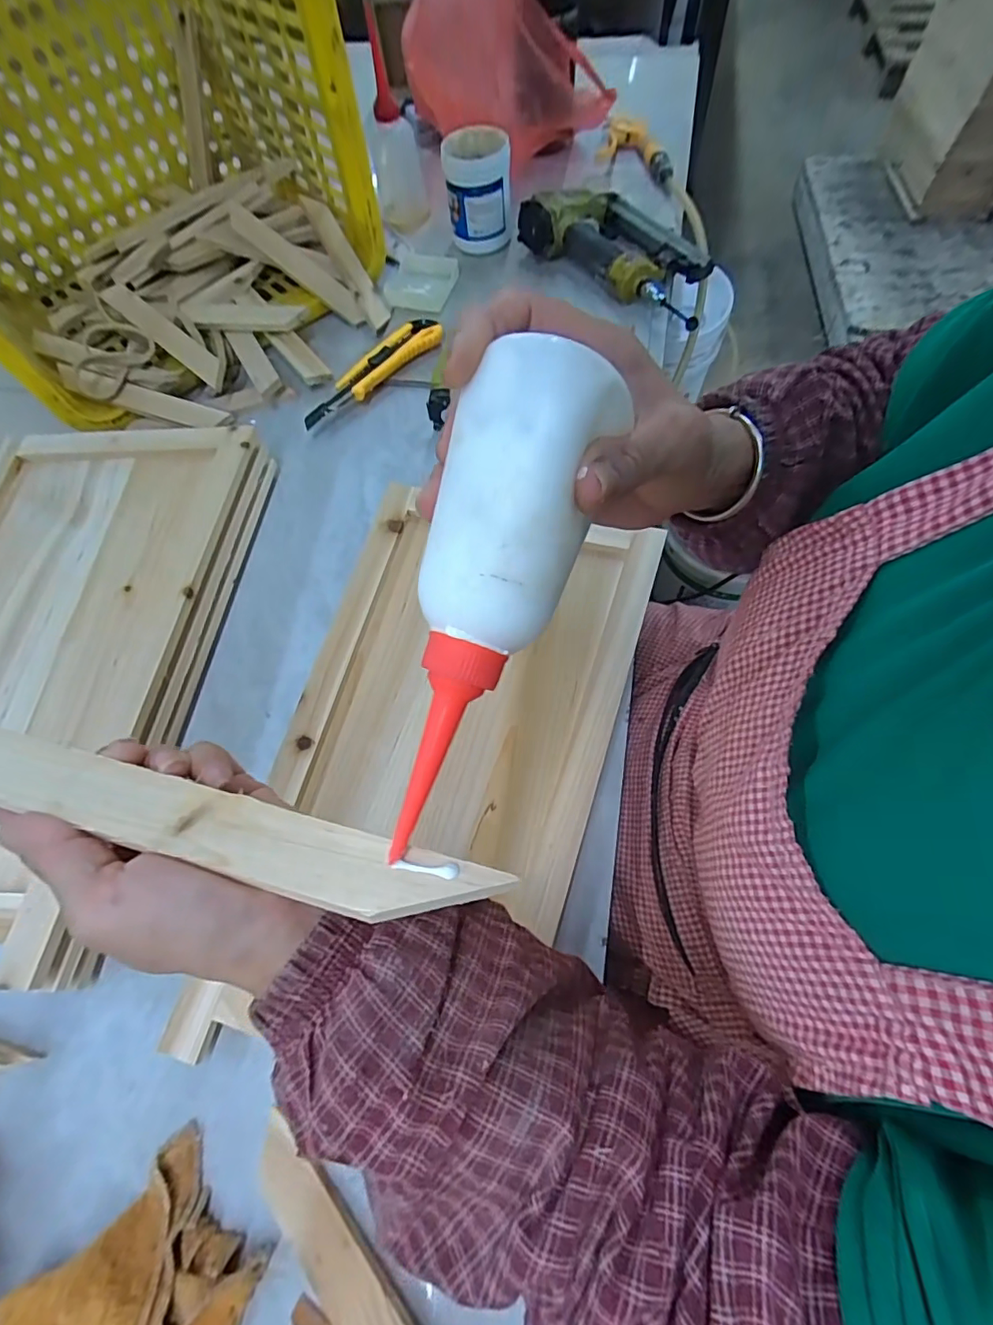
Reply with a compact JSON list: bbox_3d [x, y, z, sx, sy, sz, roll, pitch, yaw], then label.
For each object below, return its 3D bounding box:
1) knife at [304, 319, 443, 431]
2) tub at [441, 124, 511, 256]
[{"bbox_3d":[-0.135,-0.315,0.570,0.036,0.027,0.182,41,73,20],"label":"knife"},{"bbox_3d":[-0.021,-0.569,0.631,0.077,0.091,0.078,1,65,4],"label":"tub"}]

